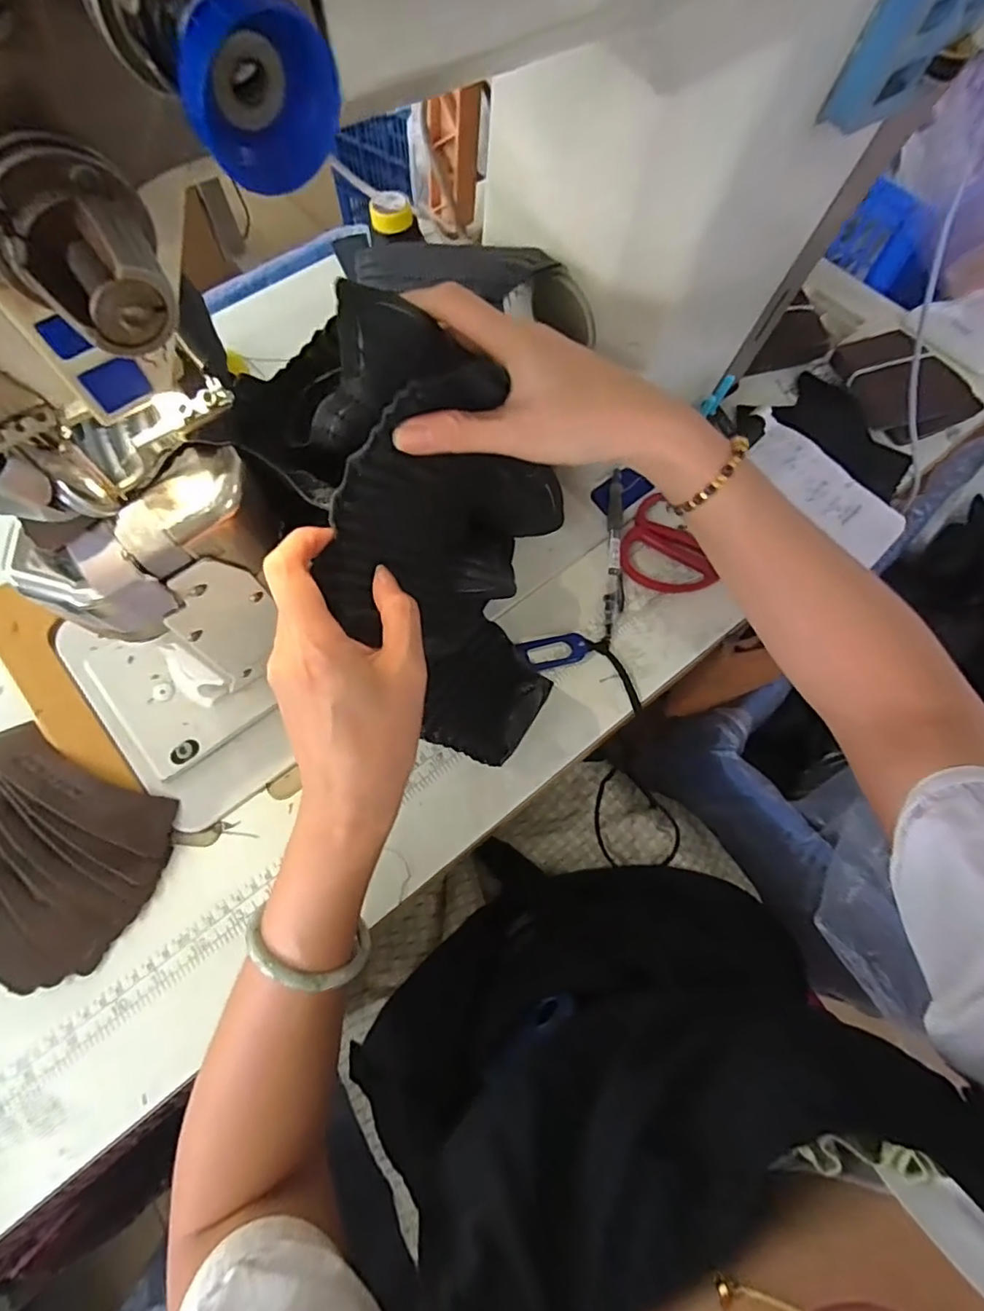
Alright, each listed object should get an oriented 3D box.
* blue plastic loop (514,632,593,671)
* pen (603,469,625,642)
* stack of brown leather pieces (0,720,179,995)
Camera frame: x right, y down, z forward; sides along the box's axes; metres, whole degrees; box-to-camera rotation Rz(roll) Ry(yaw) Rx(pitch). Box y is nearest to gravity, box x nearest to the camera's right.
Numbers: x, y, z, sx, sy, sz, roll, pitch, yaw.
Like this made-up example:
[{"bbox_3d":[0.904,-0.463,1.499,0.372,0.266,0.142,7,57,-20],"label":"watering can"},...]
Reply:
[{"bbox_3d":[0.045,-0.004,0.409,0.051,0.006,0.023,-13,69,-5],"label":"blue plastic loop"},{"bbox_3d":[0.093,-0.079,0.434,0.015,0.013,0.138,3,68,2],"label":"pen"},{"bbox_3d":[-0.283,0.120,0.346,0.147,0.030,0.118,25,71,10],"label":"stack of brown leather pieces"}]

